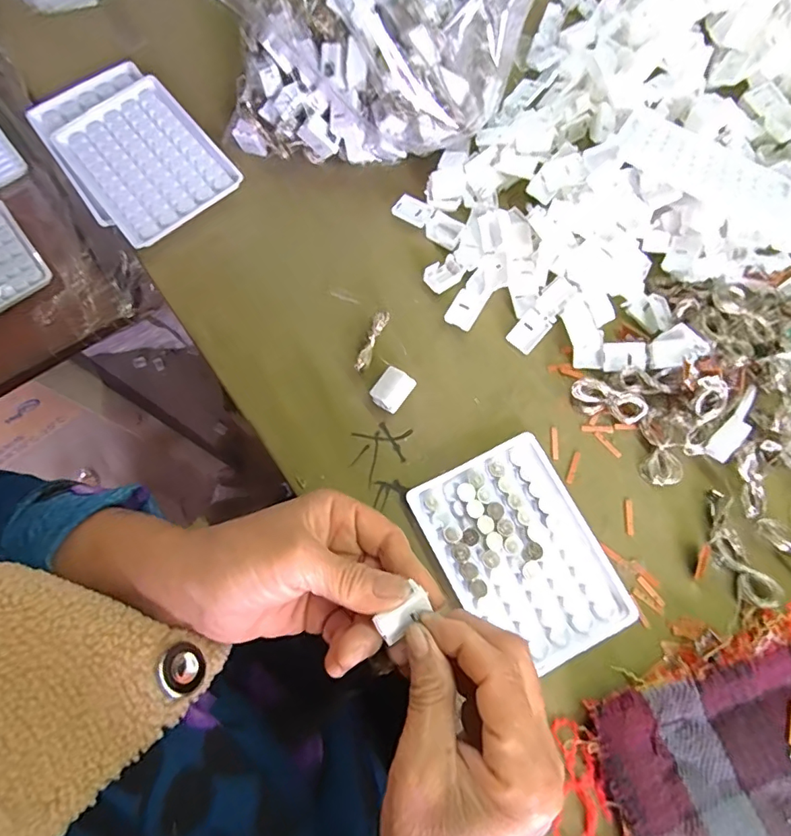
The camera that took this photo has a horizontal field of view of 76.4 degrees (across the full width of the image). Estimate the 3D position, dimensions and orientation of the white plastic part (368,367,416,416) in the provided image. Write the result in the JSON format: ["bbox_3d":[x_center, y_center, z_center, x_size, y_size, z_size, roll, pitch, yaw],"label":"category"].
[{"bbox_3d":[-0.002,-0.019,0.336,0.022,0.016,0.026,36,77,10],"label":"white plastic part"}]

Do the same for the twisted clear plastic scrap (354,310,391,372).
[{"bbox_3d":[-0.016,-0.053,0.344,0.008,0.015,0.045,21,75,6],"label":"twisted clear plastic scrap"}]

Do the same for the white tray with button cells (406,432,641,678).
[{"bbox_3d":[0.078,0.084,0.313,0.093,0.010,0.128,-27,76,-7],"label":"white tray with button cells"}]

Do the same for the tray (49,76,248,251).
[{"bbox_3d":[-0.187,-0.195,0.377,0.095,0.008,0.126,-38,78,-10],"label":"tray"}]

